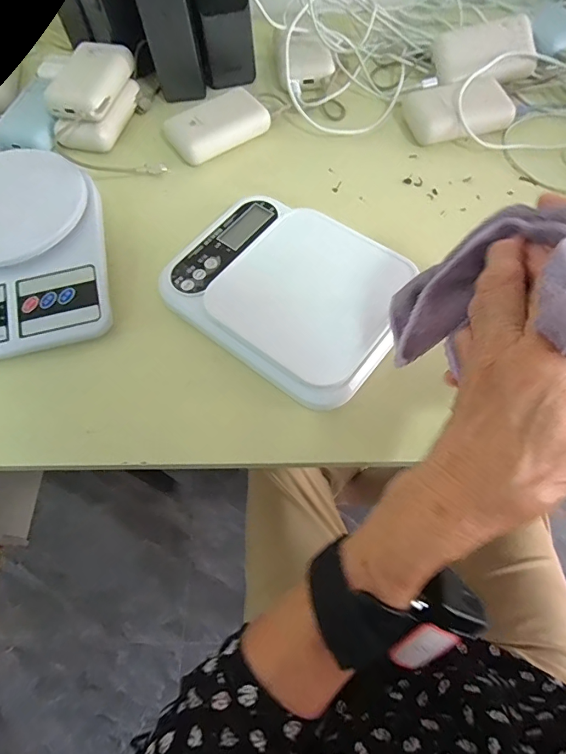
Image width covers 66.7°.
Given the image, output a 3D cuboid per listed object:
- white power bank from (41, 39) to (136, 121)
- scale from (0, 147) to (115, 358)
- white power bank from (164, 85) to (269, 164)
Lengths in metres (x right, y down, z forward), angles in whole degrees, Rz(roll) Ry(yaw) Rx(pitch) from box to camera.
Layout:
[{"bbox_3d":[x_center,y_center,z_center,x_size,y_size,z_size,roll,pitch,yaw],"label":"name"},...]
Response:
[{"bbox_3d":[-0.203,-0.318,0.456,0.060,0.020,0.103,19,71,-4],"label":"white power bank"},{"bbox_3d":[-0.246,-0.129,0.399,0.160,0.037,0.245,-13,65,-3],"label":"scale"},{"bbox_3d":[-0.070,-0.265,0.453,0.098,0.032,0.054,-31,67,-11],"label":"white power bank"}]

